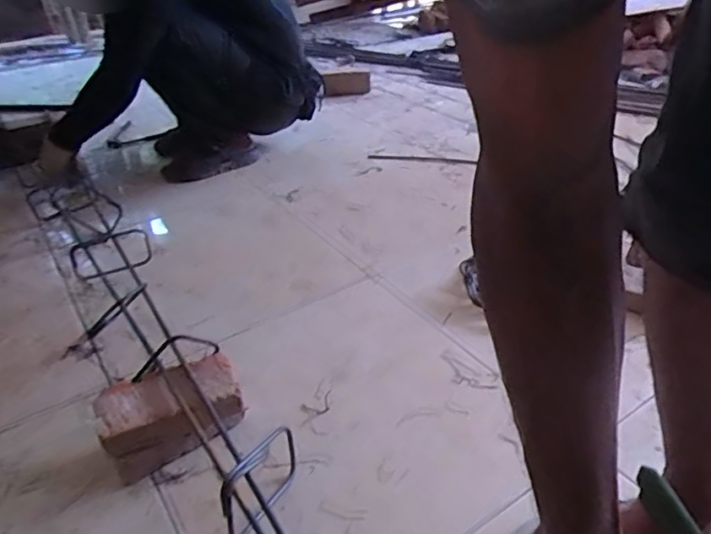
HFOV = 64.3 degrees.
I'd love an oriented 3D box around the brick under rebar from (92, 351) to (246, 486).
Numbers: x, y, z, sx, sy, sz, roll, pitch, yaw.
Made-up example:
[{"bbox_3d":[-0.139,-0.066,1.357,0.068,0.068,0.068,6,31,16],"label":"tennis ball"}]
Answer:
[{"bbox_3d":[-0.244,0.196,0.757,0.176,0.093,0.094,-21,38,-25],"label":"brick under rebar"}]

